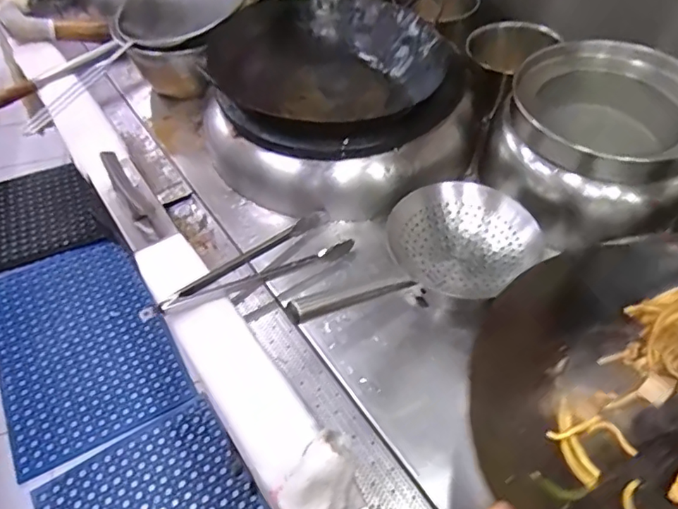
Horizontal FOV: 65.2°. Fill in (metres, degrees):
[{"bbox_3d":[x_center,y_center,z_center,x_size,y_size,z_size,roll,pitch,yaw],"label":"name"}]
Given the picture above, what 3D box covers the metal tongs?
[{"bbox_3d":[-0.143,0.011,0.856,0.336,0.046,0.095,-23,53,-17],"label":"metal tongs"}]

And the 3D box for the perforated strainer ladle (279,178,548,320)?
[{"bbox_3d":[0.093,-0.004,0.765,0.411,0.129,0.202,-24,53,-34],"label":"perforated strainer ladle"}]

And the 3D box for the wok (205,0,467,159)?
[{"bbox_3d":[-0.022,-0.348,1.019,0.407,0.108,0.447,0,50,0],"label":"wok"}]

